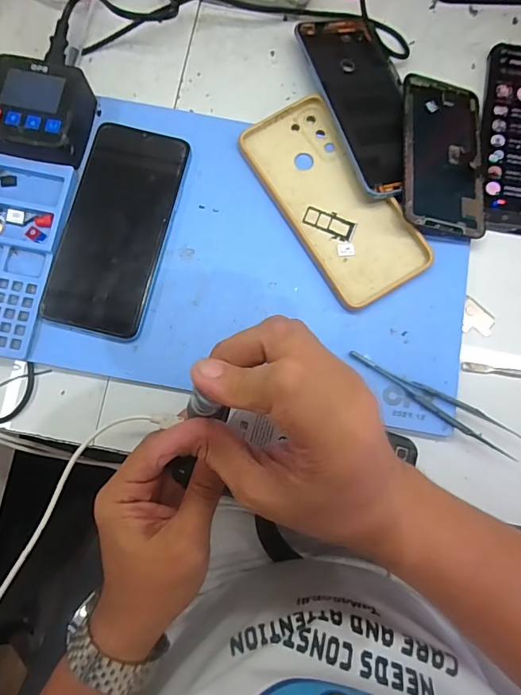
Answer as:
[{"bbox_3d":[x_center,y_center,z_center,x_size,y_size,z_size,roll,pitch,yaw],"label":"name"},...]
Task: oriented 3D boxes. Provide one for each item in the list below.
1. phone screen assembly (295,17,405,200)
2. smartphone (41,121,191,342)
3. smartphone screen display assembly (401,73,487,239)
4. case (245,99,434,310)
[{"bbox_3d":[0.086,-0.199,0.361,0.071,0.011,0.172,-15,76,-9],"label":"phone screen assembly"},{"bbox_3d":[-0.109,-0.091,0.343,0.074,0.013,0.162,12,80,2],"label":"smartphone"},{"bbox_3d":[0.146,-0.154,0.355,0.070,0.004,0.140,8,73,-12],"label":"smartphone screen display assembly"},{"bbox_3d":[0.057,-0.115,0.351,0.078,0.009,0.168,-30,82,-5],"label":"case"}]

